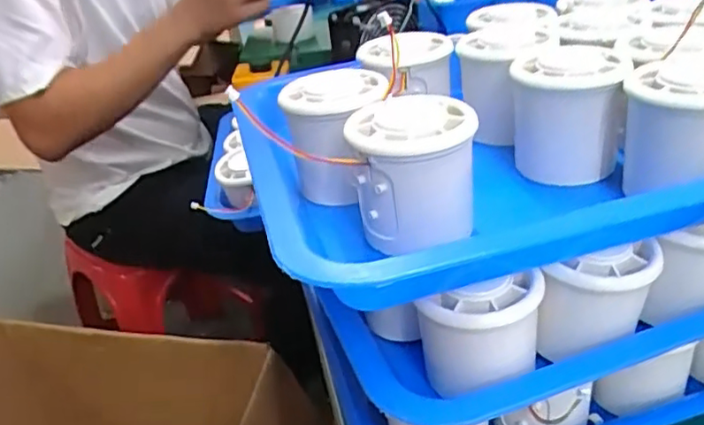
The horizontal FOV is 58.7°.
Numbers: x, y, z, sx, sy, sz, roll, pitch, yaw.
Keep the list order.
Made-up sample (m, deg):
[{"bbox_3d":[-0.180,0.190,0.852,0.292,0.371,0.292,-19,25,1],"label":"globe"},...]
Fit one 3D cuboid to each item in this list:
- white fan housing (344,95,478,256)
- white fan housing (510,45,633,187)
[{"bbox_3d":[0.028,-0.016,0.287,0.052,0.059,0.053,-4,30,5],"label":"white fan housing"},{"bbox_3d":[0.117,-0.055,0.336,0.053,0.060,0.056,9,34,25],"label":"white fan housing"}]

